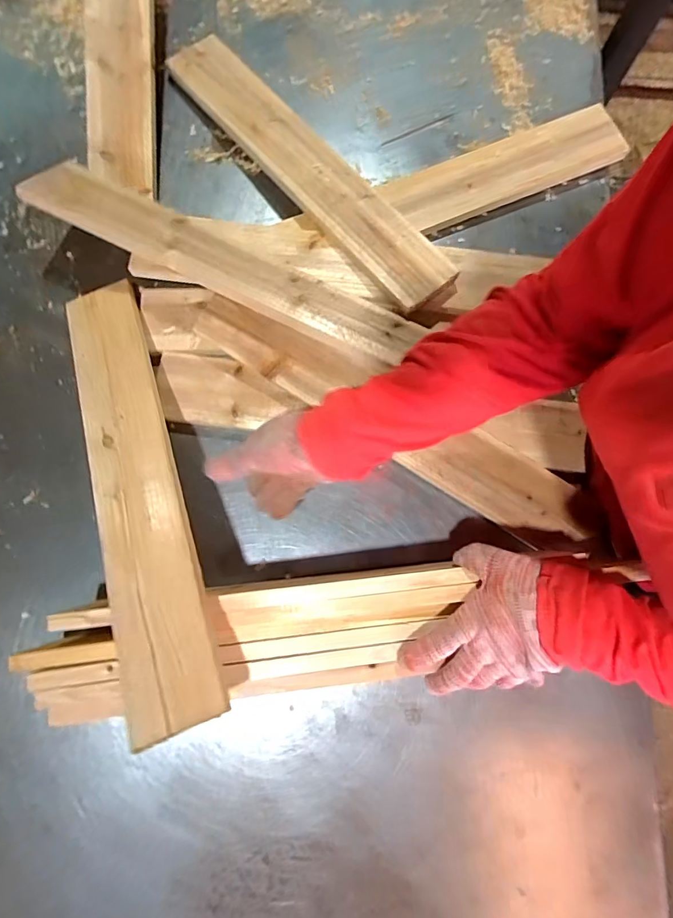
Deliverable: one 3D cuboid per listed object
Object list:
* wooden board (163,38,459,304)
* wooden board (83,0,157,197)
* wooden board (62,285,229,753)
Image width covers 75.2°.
[{"bbox_3d":[-0.038,-0.371,0.543,0.086,0.016,0.478,-38,77,-13],"label":"wooden board"},{"bbox_3d":[-0.266,-0.634,0.537,0.092,0.037,0.580,0,91,1],"label":"wooden board"},{"bbox_3d":[-0.200,0.008,0.428,0.082,0.018,0.464,-20,67,-5],"label":"wooden board"}]

